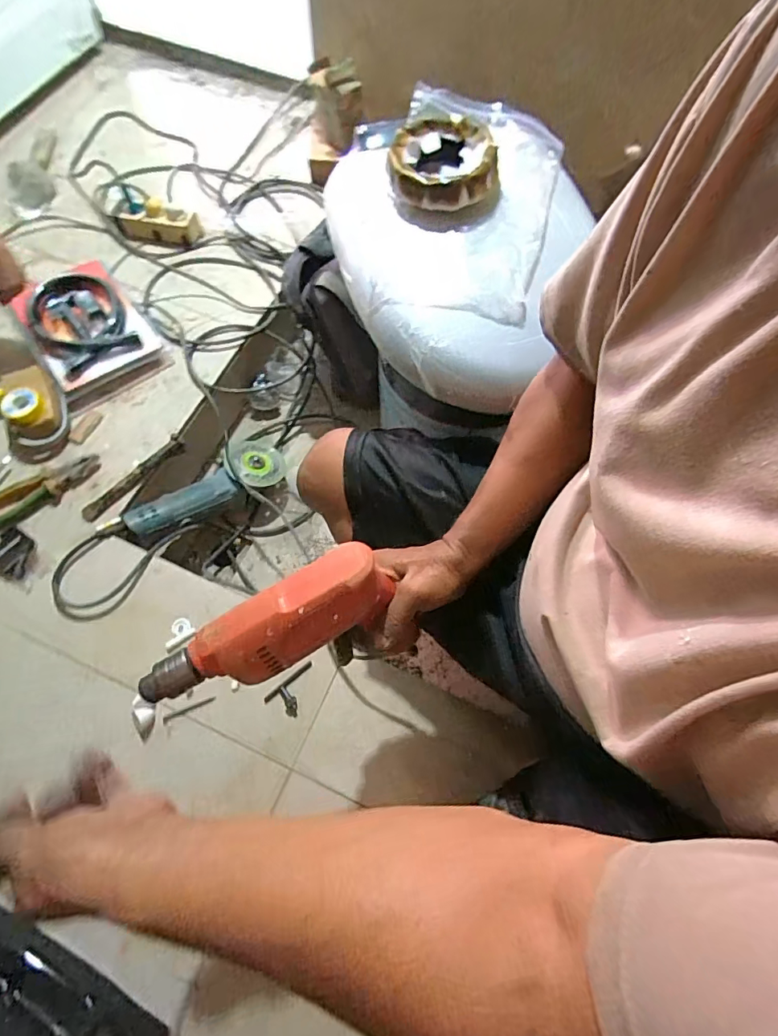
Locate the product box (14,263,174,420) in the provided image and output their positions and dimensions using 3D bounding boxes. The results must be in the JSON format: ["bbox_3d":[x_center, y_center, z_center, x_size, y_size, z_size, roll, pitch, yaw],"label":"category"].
[{"bbox_3d":[-0.525,-0.335,0.811,0.188,0.046,0.283,-32,73,-13],"label":"product box"}]

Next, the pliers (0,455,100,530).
[{"bbox_3d":[-0.525,-0.039,0.703,0.183,0.020,0.055,-32,73,-13],"label":"pliers"}]

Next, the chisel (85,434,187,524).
[{"bbox_3d":[-0.397,-0.066,0.727,0.021,0.021,0.180,38,72,12],"label":"chisel"}]

